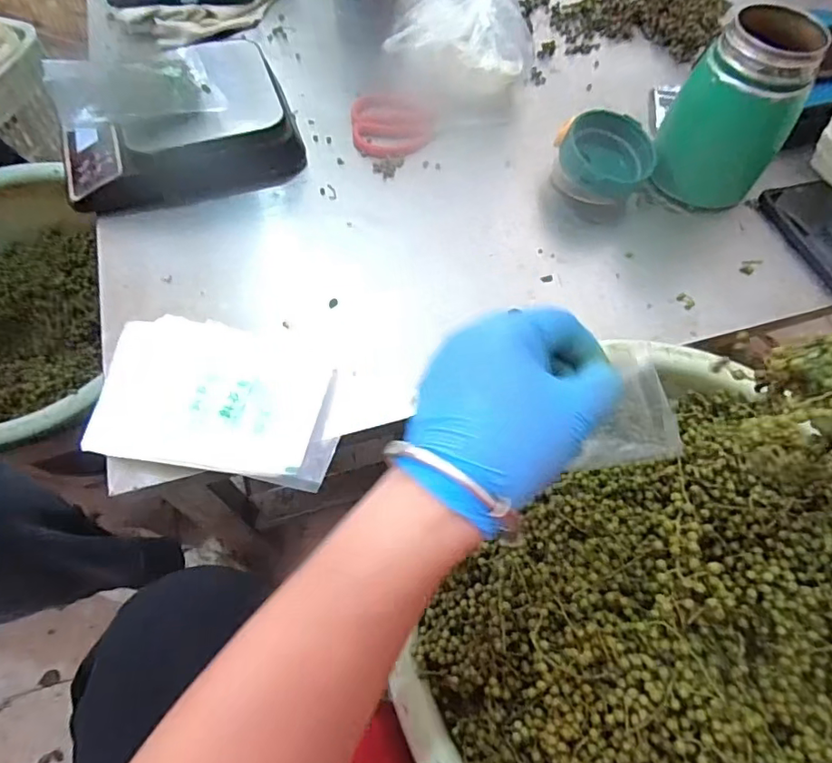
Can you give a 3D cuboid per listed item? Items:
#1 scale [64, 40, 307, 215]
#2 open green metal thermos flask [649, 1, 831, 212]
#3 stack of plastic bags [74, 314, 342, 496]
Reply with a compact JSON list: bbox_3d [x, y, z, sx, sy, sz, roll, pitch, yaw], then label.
[{"bbox_3d":[-0.231,-0.246,0.525,0.222,0.061,0.139,-21,66,-13],"label":"scale"},{"bbox_3d":[0.285,-0.238,0.492,0.100,0.150,0.088,36,67,15],"label":"open green metal thermos flask"},{"bbox_3d":[-0.144,0.010,0.405,0.184,0.018,0.116,12,59,4],"label":"stack of plastic bags"}]

